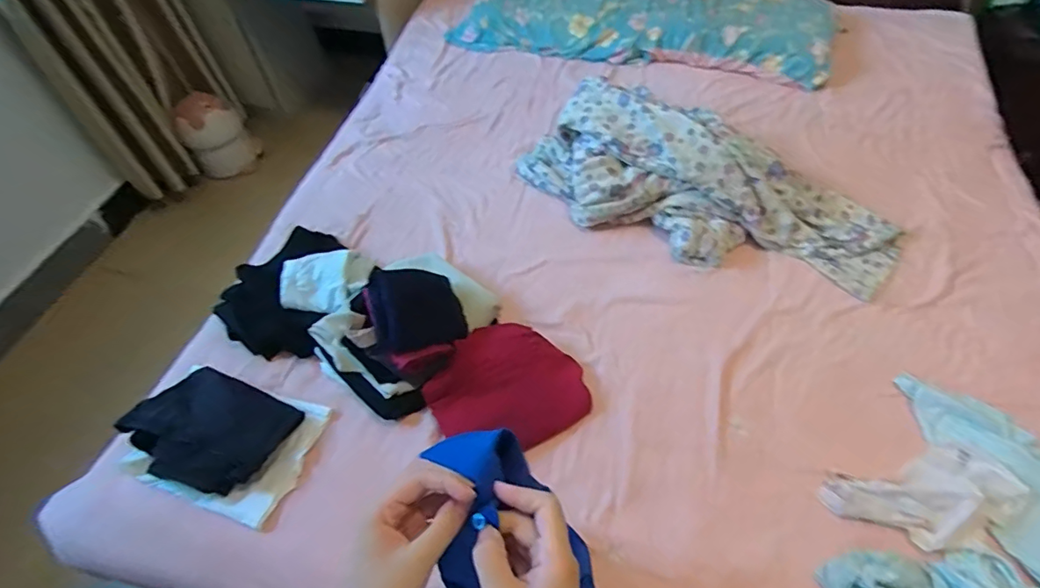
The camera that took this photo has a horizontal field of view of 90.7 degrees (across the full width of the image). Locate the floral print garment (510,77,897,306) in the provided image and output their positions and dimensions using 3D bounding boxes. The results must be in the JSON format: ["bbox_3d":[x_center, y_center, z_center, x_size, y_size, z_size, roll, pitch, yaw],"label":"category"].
[{"bbox_3d":[0.414,-0.258,1.144,0.806,0.186,0.330,24,61,19],"label":"floral print garment"}]

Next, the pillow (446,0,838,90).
[{"bbox_3d":[0.371,-0.866,1.601,1.103,0.117,0.362,13,58,12],"label":"pillow"}]

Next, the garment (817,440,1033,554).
[{"bbox_3d":[0.643,0.322,0.810,0.278,0.053,0.130,-15,56,-6],"label":"garment"}]

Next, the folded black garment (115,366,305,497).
[{"bbox_3d":[-0.543,0.237,0.906,0.237,0.027,0.190,28,55,5],"label":"folded black garment"}]

